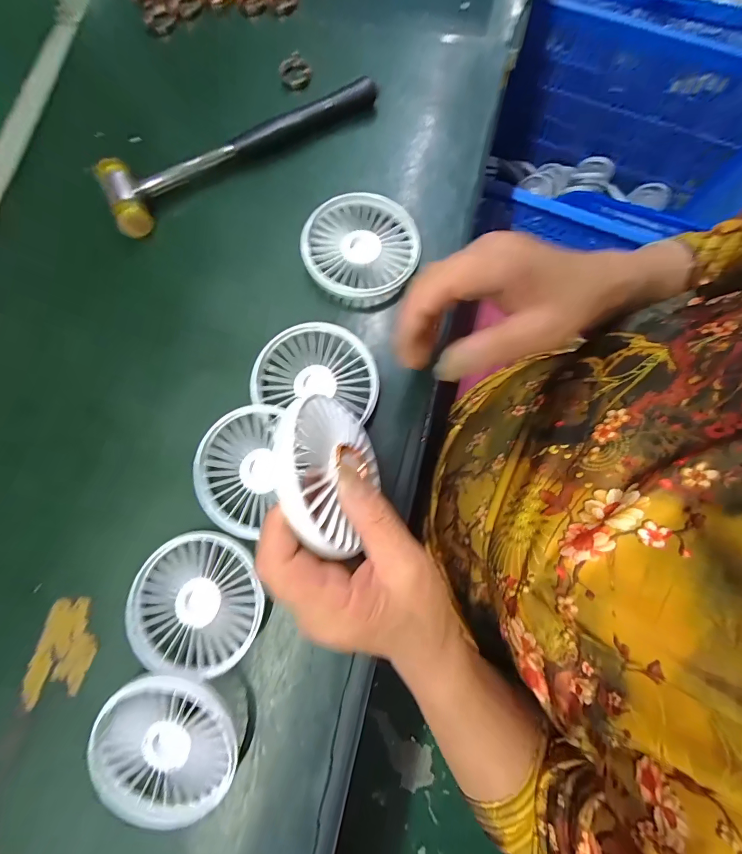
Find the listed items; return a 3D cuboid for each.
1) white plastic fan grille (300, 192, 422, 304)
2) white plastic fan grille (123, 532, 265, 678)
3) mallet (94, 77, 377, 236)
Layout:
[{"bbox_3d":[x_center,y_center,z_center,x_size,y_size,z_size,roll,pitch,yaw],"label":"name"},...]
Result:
[{"bbox_3d":[-0.009,-0.141,0.293,0.087,0.016,0.088,25,82,7],"label":"white plastic fan grille"},{"bbox_3d":[-0.119,0.119,0.252,0.091,0.014,0.084,0,80,3],"label":"white plastic fan grille"},{"bbox_3d":[-0.109,-0.239,0.313,0.237,0.021,0.056,-30,80,-3],"label":"mallet"}]

